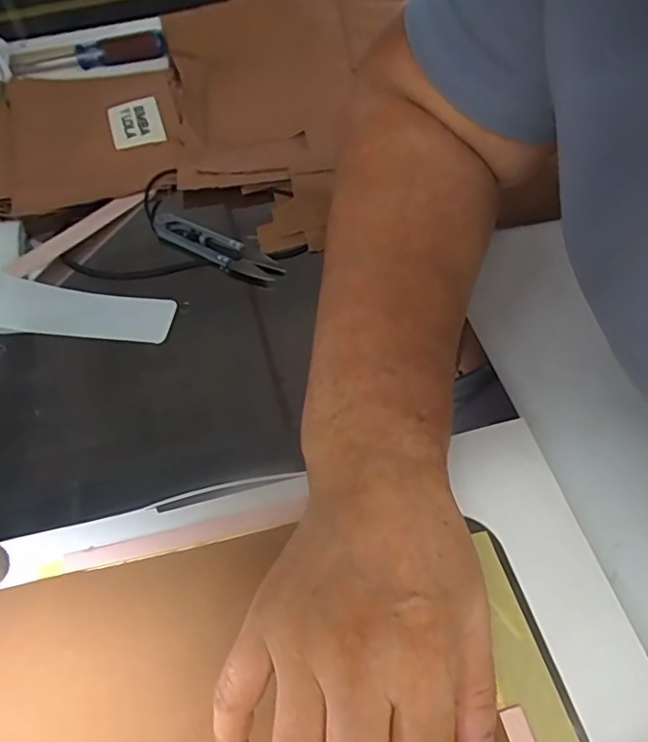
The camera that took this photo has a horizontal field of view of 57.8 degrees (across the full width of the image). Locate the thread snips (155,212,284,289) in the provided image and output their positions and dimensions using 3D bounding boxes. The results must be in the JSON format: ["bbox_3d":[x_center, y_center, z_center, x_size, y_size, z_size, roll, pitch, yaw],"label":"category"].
[{"bbox_3d":[-0.077,-0.087,0.415,0.102,0.010,0.024,27,60,18],"label":"thread snips"}]

